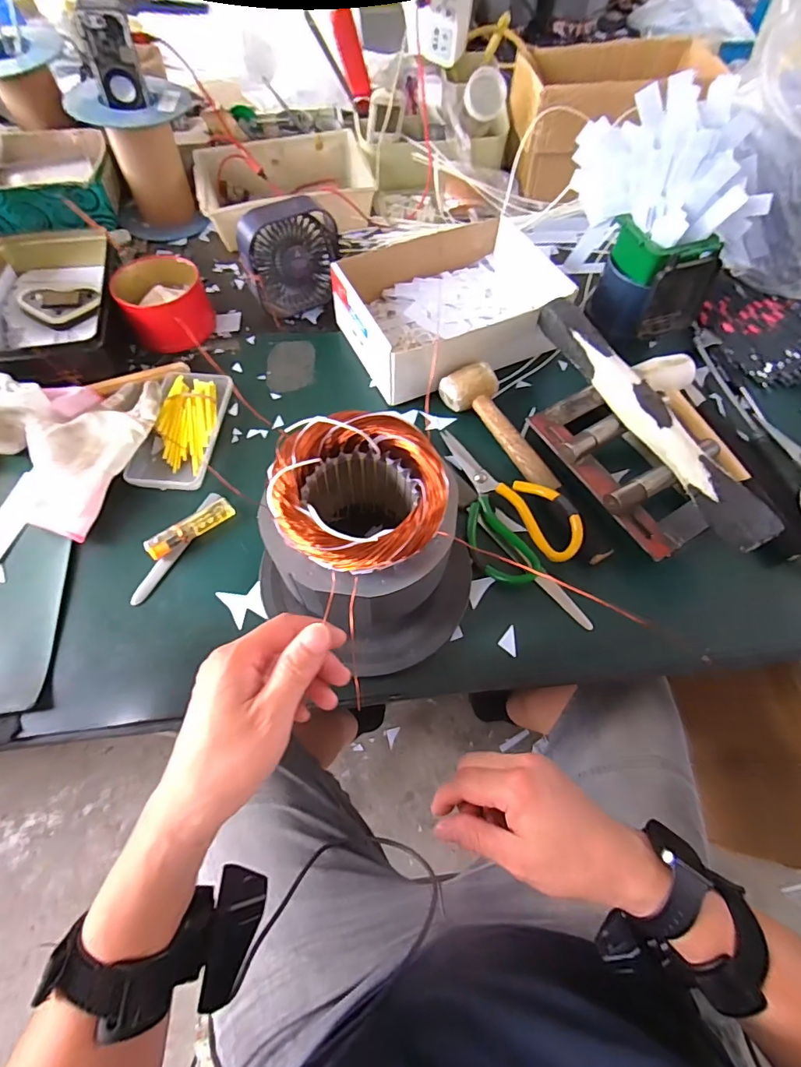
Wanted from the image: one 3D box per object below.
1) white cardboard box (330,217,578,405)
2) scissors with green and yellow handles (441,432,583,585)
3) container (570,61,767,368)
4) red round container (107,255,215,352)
[{"bbox_3d":[0.056,-0.281,0.576,0.242,0.080,0.187,-22,66,-11],"label":"white cardboard box"},{"bbox_3d":[0.109,-0.041,0.478,0.101,0.029,0.178,-13,65,-7],"label":"scissors with green and yellow handles"},{"bbox_3d":[0.293,-0.353,0.538,0.125,0.222,0.182,-31,68,-15],"label":"container"},{"bbox_3d":[-0.292,-0.286,0.586,0.099,0.065,0.094,0,64,-1],"label":"red round container"}]

